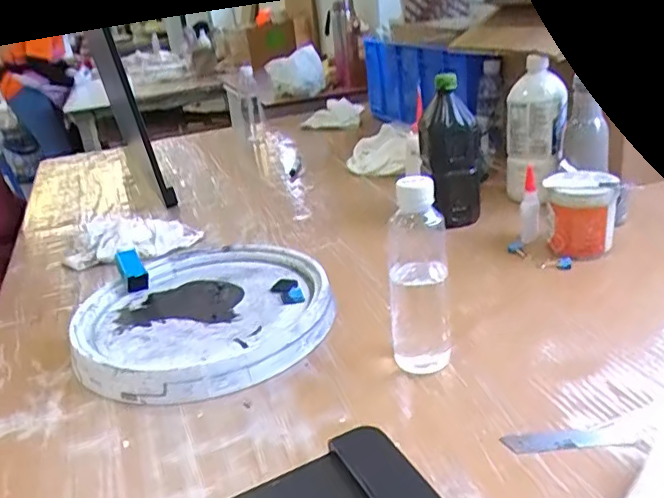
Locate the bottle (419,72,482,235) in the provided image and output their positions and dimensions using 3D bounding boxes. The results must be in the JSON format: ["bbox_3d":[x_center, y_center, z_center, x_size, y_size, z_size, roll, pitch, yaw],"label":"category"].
[{"bbox_3d":[0.171,-0.135,0.851,0.082,0.196,0.075,-5,24,5],"label":"bottle"}]

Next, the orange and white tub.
[{"bbox_3d":[0.317,-0.043,0.763,0.087,0.101,0.084,4,26,23],"label":"orange and white tub"}]

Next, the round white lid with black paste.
[{"bbox_3d":[-0.150,0.069,0.700,0.275,0.037,0.297,-6,24,2],"label":"round white lid with black paste"}]

